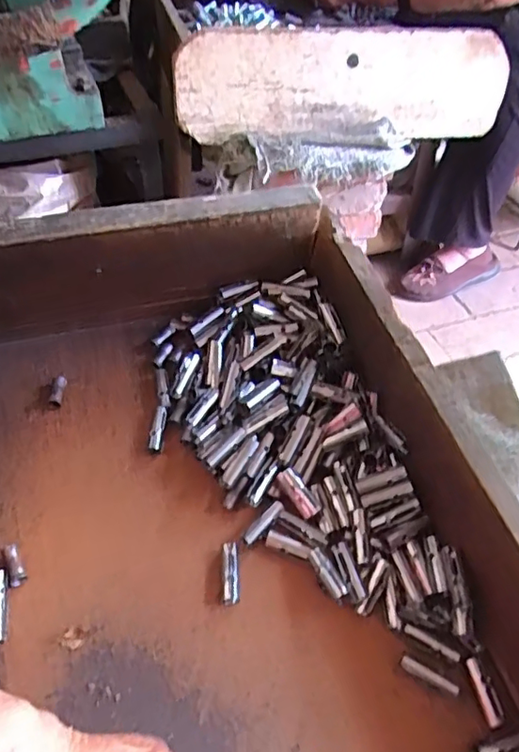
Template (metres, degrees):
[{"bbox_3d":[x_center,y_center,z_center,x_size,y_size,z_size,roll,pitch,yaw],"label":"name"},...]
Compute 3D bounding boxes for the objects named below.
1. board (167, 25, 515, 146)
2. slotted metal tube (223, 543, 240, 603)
[{"bbox_3d":[0.130,-0.424,0.840,0.504,0.140,0.050,-3,50,-8],"label":"board"},{"bbox_3d":[-0.019,0.129,0.376,0.011,0.013,0.037,0,49,-4],"label":"slotted metal tube"}]

